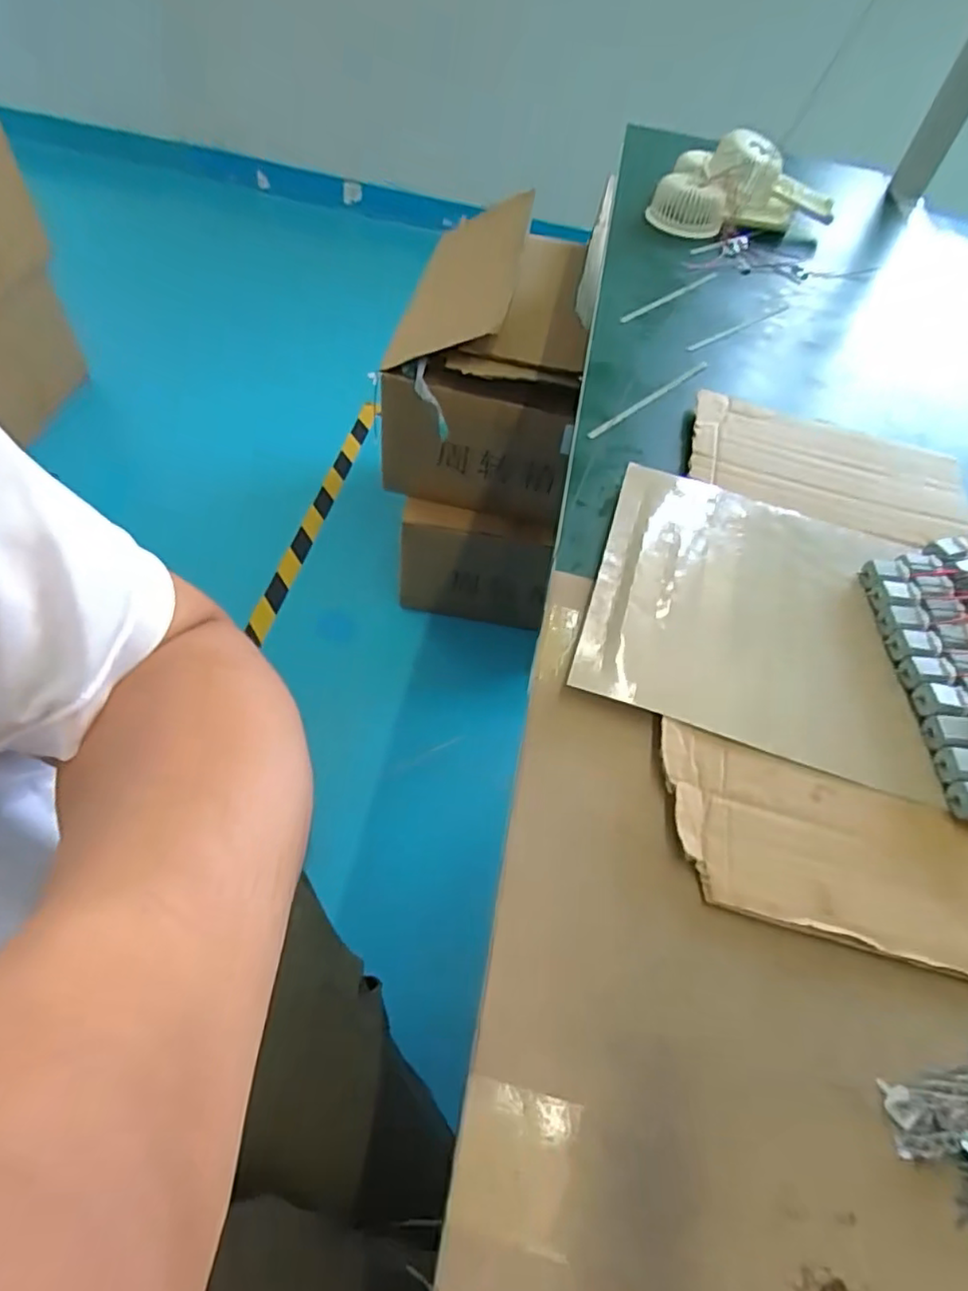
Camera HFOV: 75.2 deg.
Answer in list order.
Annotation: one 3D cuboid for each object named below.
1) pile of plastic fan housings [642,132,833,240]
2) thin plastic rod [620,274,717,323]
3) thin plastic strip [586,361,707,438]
[{"bbox_3d":[0.304,-0.549,0.748,0.207,0.079,0.106,-10,56,-15],"label":"pile of plastic fan housings"},{"bbox_3d":[0.192,-0.361,0.650,0.163,0.004,0.013,-34,65,-27],"label":"thin plastic rod"},{"bbox_3d":[0.142,-0.210,0.534,0.171,0.006,0.009,-36,66,-28],"label":"thin plastic strip"}]

